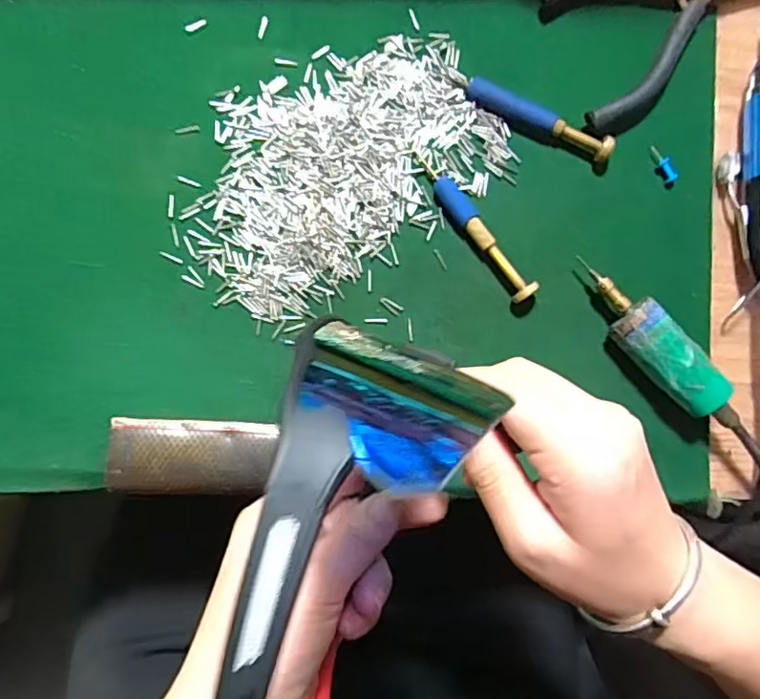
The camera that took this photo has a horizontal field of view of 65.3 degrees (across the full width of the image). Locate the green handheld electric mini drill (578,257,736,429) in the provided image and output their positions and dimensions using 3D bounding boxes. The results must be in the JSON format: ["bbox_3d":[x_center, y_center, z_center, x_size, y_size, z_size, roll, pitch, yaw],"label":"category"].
[{"bbox_3d":[0.147,0.000,0.319,0.025,0.030,0.109,-41,90,-10],"label":"green handheld electric mini drill"}]

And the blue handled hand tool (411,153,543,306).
[{"bbox_3d":[0.051,-0.067,0.321,0.013,0.013,0.096,-36,90,-10],"label":"blue handled hand tool"}]

